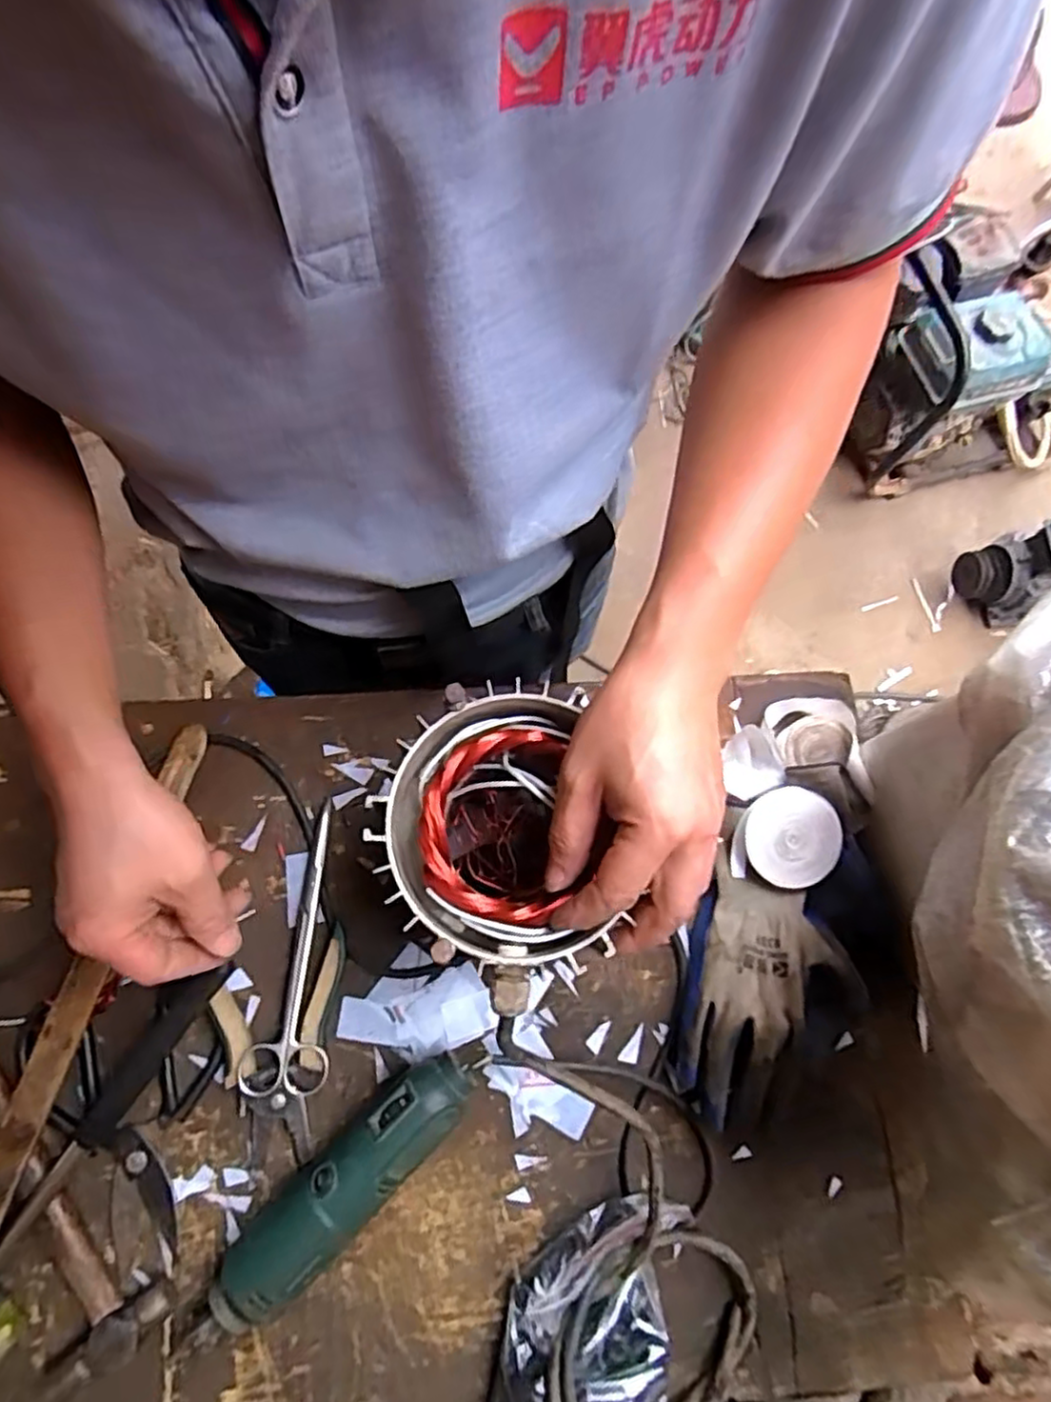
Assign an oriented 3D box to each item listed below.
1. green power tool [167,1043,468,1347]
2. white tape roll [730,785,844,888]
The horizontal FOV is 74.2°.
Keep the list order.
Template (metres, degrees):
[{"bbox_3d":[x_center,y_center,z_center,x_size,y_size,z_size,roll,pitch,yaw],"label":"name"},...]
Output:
[{"bbox_3d":[-0.119,0.303,0.424,0.212,0.048,0.045,-42,80,-12],"label":"green power tool"},{"bbox_3d":[0.183,0.095,0.483,0.067,0.015,0.067,-1,82,10],"label":"white tape roll"}]

